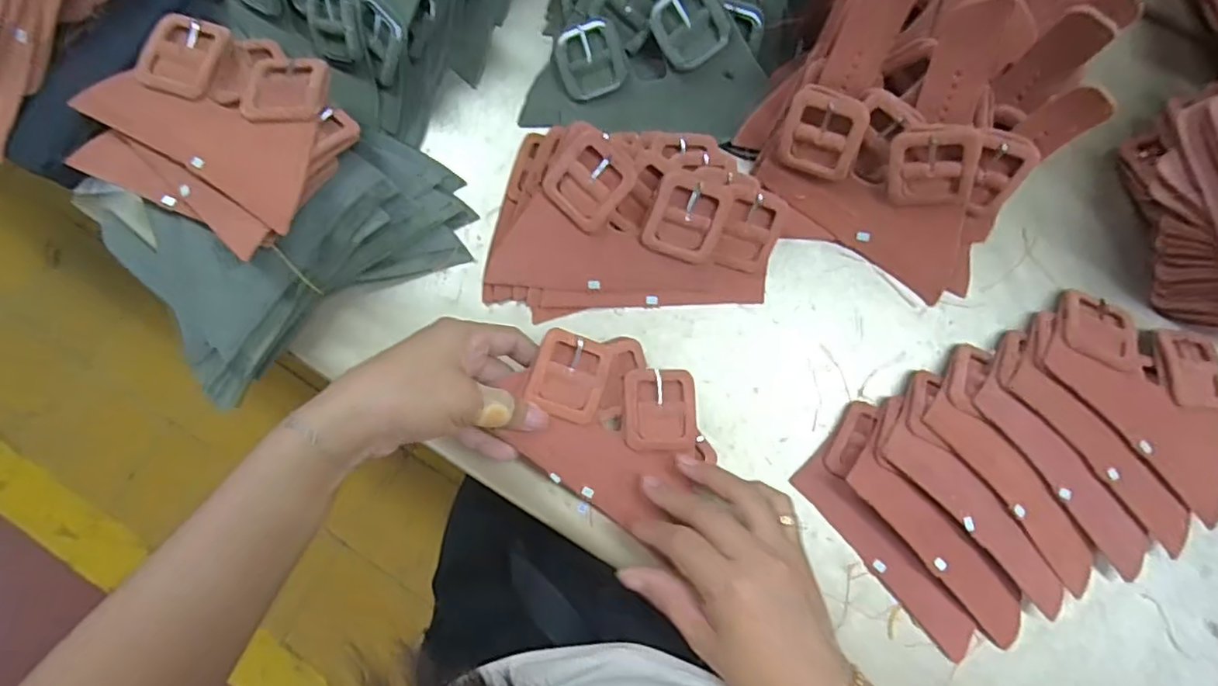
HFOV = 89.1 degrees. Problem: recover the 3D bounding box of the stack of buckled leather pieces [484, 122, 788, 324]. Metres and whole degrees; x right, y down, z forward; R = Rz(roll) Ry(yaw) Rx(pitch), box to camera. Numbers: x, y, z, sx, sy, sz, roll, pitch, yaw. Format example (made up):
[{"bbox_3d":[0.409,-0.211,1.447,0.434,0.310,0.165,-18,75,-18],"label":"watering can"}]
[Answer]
[{"bbox_3d":[0.018,-0.083,0.409,0.198,0.065,0.119,0,83,2],"label":"stack of buckled leather pieces"}]

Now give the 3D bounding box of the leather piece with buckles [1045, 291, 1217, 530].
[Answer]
[{"bbox_3d":[0.350,0.030,0.391,0.149,0.015,0.087,44,87,6],"label":"leather piece with buckles"}]

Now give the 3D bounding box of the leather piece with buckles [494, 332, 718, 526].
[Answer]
[{"bbox_3d":[0.002,0.049,0.390,0.123,0.035,0.098,33,83,1],"label":"leather piece with buckles"}]

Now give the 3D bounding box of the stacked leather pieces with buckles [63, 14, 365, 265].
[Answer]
[{"bbox_3d":[-0.246,-0.136,0.389,0.163,0.038,0.130,28,85,5],"label":"stacked leather pieces with buckles"}]

